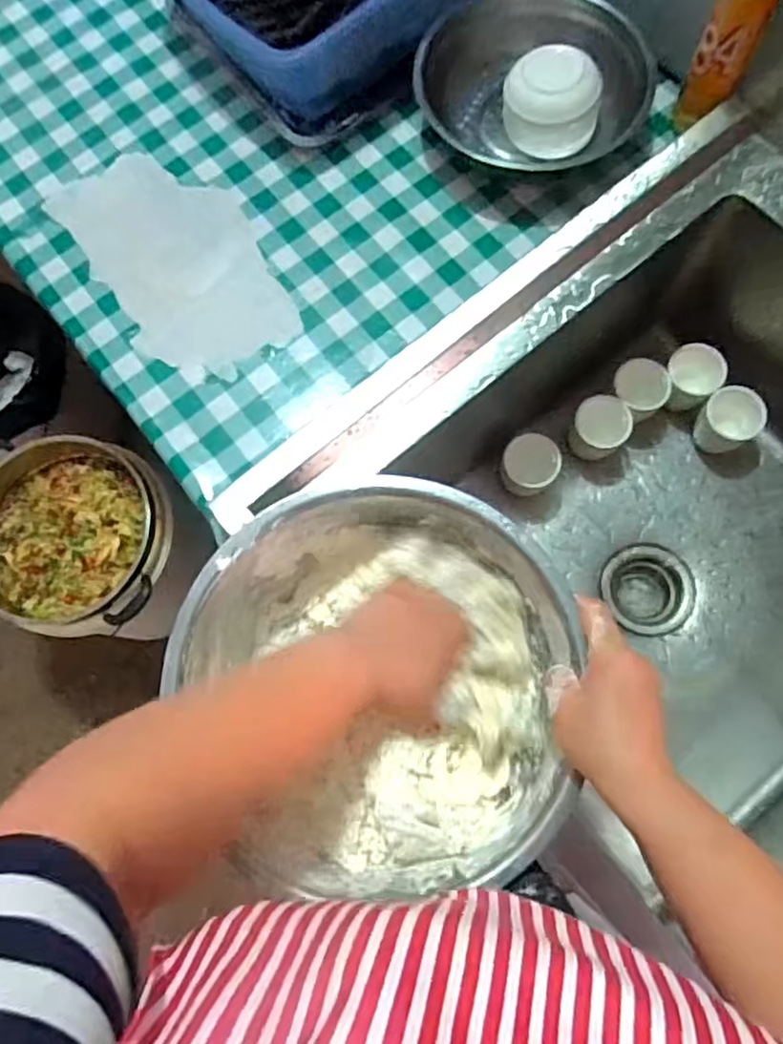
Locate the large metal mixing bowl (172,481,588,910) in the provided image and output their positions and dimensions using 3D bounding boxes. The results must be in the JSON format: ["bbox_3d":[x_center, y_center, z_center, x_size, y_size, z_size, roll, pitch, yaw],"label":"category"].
[{"bbox_3d":[-0.013,0.116,0.496,0.268,0.096,0.252,-6,75,0],"label":"large metal mixing bowl"}]

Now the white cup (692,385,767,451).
[{"bbox_3d":[0.408,-0.118,0.828,0.071,0.069,0.070,41,80,11],"label":"white cup"}]

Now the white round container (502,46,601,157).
[{"bbox_3d":[0.173,-0.445,0.720,0.090,0.058,0.086,0,75,2],"label":"white round container"}]

